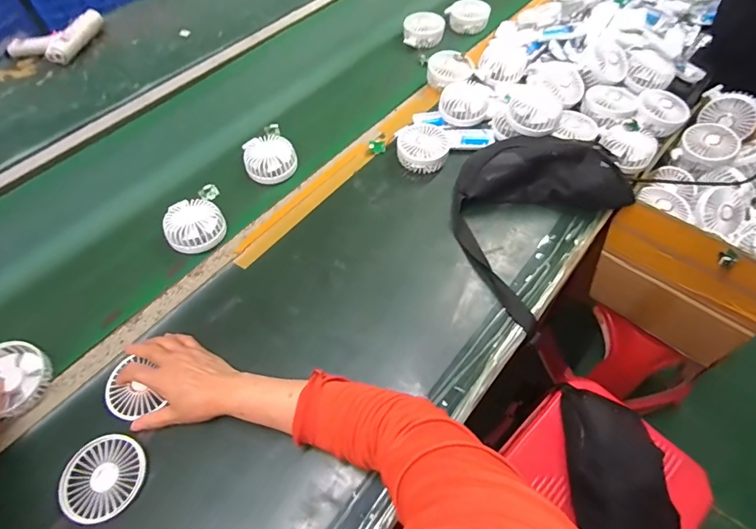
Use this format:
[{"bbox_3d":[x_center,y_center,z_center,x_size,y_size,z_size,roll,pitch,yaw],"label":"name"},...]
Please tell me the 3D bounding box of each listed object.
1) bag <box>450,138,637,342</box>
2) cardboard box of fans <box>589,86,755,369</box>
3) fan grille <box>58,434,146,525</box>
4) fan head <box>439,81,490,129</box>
[{"bbox_3d":[0.224,-0.093,0.652,0.243,0.085,0.302,38,66,22],"label":"bag"},{"bbox_3d":[0.603,-0.071,0.770,0.338,0.257,0.289,-39,63,-21],"label":"cardboard box of fans"},{"bbox_3d":[-0.320,0.248,0.494,0.087,0.011,0.090,1,58,2],"label":"fan grille"},{"bbox_3d":[0.160,-0.293,0.776,0.080,0.053,0.077,-28,62,-15],"label":"fan head"}]

